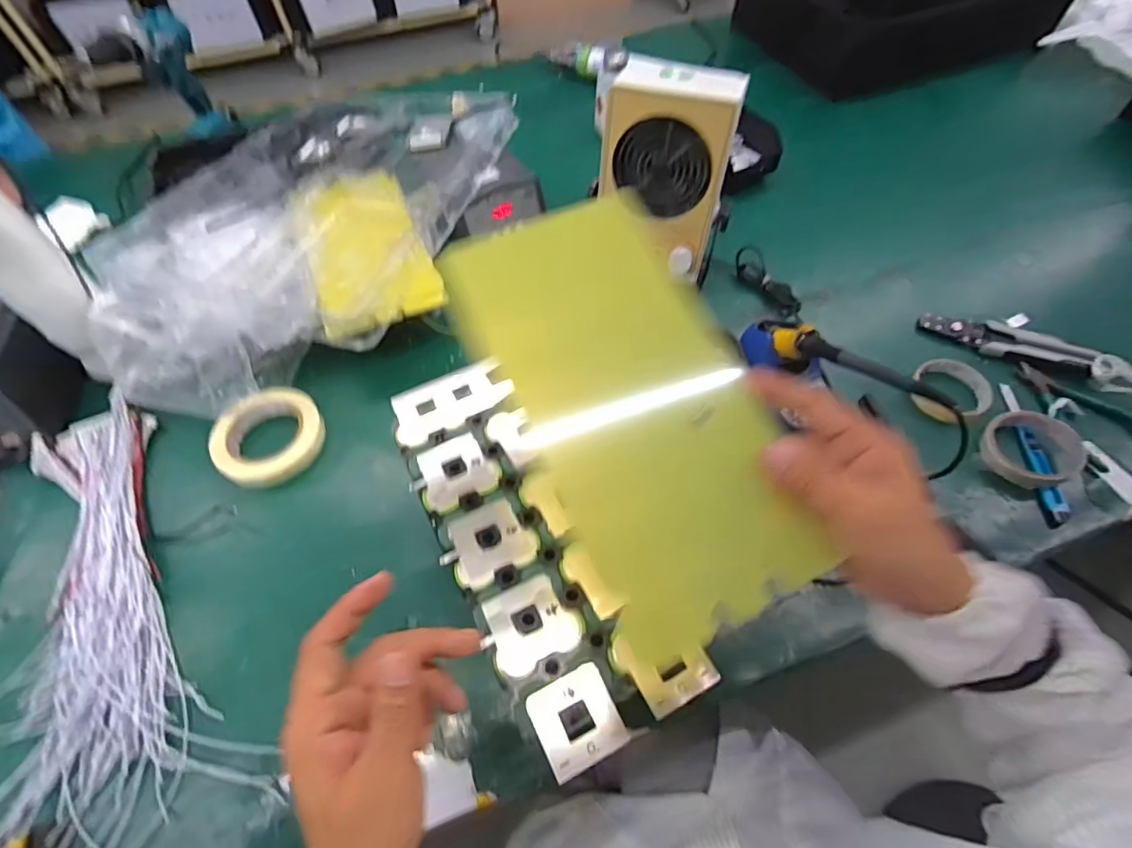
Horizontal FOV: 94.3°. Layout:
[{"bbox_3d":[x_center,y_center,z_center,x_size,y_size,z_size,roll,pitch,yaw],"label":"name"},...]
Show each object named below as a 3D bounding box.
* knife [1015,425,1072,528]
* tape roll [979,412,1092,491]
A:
[{"bbox_3d":[0.536,0.055,0.590,0.023,0.010,0.125,8,59,7],"label":"knife"},{"bbox_3d":[0.531,0.027,0.599,0.113,0.028,0.091,-28,62,-15],"label":"tape roll"}]

